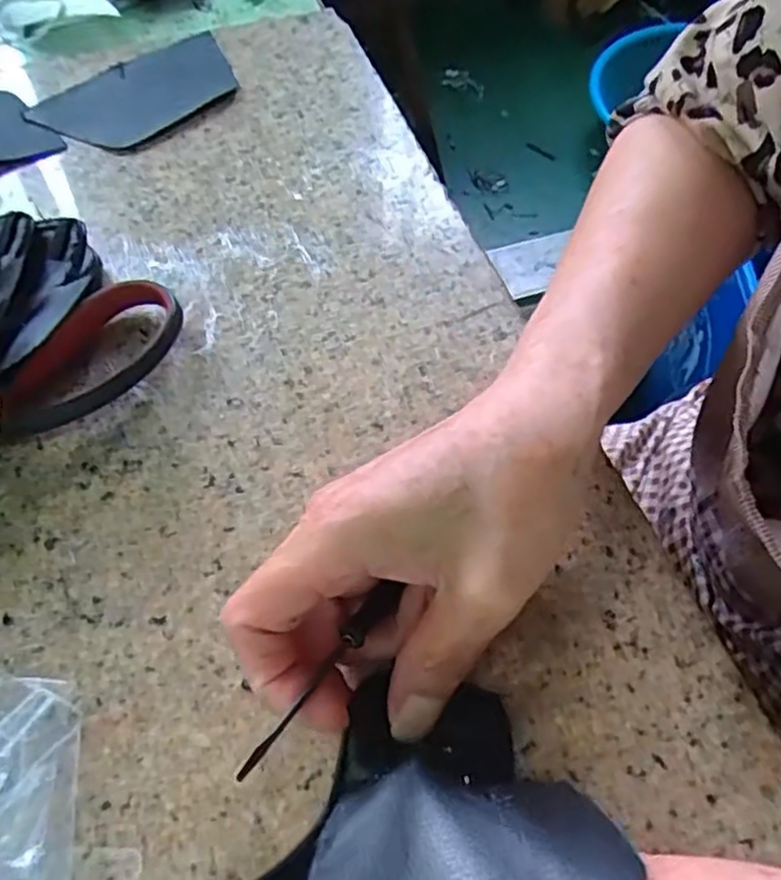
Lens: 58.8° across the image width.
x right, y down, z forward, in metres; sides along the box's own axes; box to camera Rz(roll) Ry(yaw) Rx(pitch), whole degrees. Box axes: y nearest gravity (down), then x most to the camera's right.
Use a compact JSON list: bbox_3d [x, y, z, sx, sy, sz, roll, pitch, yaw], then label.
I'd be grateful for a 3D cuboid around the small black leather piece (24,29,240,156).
[{"bbox_3d":[-0.133,-0.188,0.377,0.108,0.007,0.075,-36,65,-22],"label":"small black leather piece"}]

